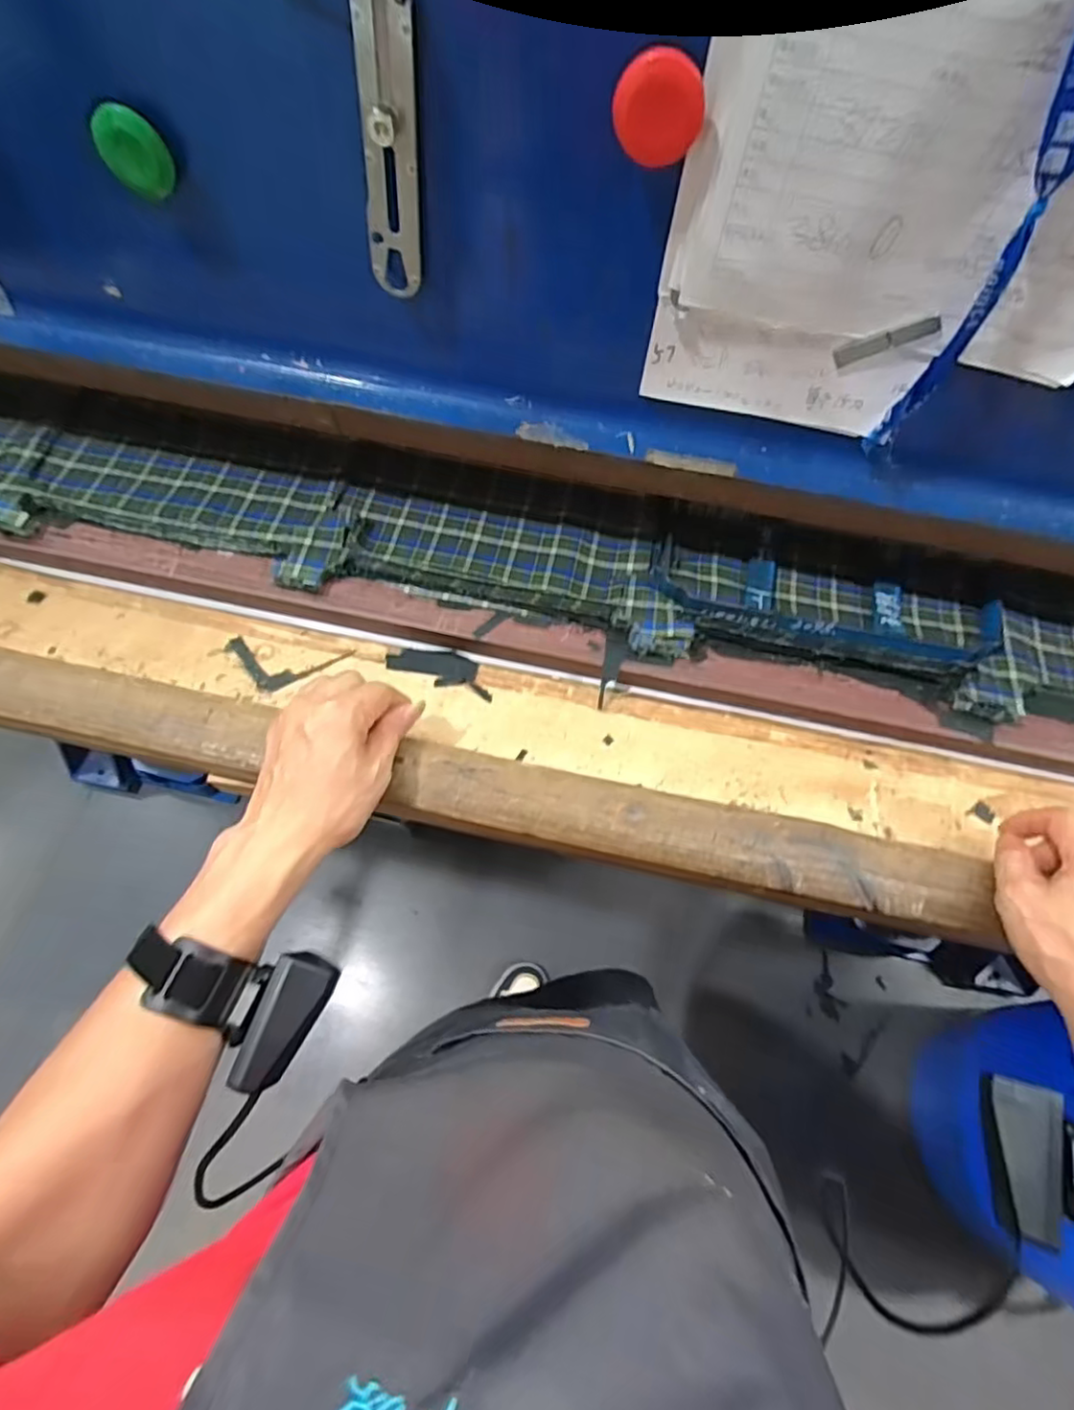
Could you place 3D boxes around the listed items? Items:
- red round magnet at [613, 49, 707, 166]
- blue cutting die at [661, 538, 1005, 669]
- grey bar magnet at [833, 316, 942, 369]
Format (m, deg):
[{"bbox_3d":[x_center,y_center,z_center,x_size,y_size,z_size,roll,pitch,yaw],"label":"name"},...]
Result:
[{"bbox_3d":[0.054,-0.261,0.281,0.039,0.035,0.012,14,70,6],"label":"red round magnet"},{"bbox_3d":[0.221,-0.074,0.494,0.264,0.024,0.076,12,70,5],"label":"blue cutting die"},{"bbox_3d":[0.192,-0.200,0.352,0.052,0.012,0.004,-4,64,38],"label":"grey bar magnet"}]

